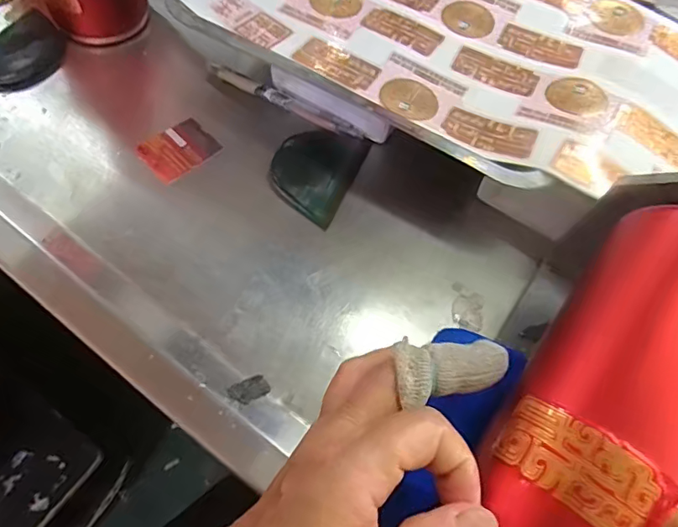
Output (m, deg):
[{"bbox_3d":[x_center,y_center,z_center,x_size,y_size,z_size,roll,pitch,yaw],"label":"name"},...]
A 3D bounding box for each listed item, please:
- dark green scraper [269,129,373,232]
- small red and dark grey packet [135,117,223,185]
[{"bbox_3d":[-0.017,-0.070,0.371,0.057,0.008,0.080,23,67,8],"label":"dark green scraper"},{"bbox_3d":[-0.119,-0.084,0.379,0.051,0.005,0.043,-40,73,-17],"label":"small red and dark grey packet"}]

